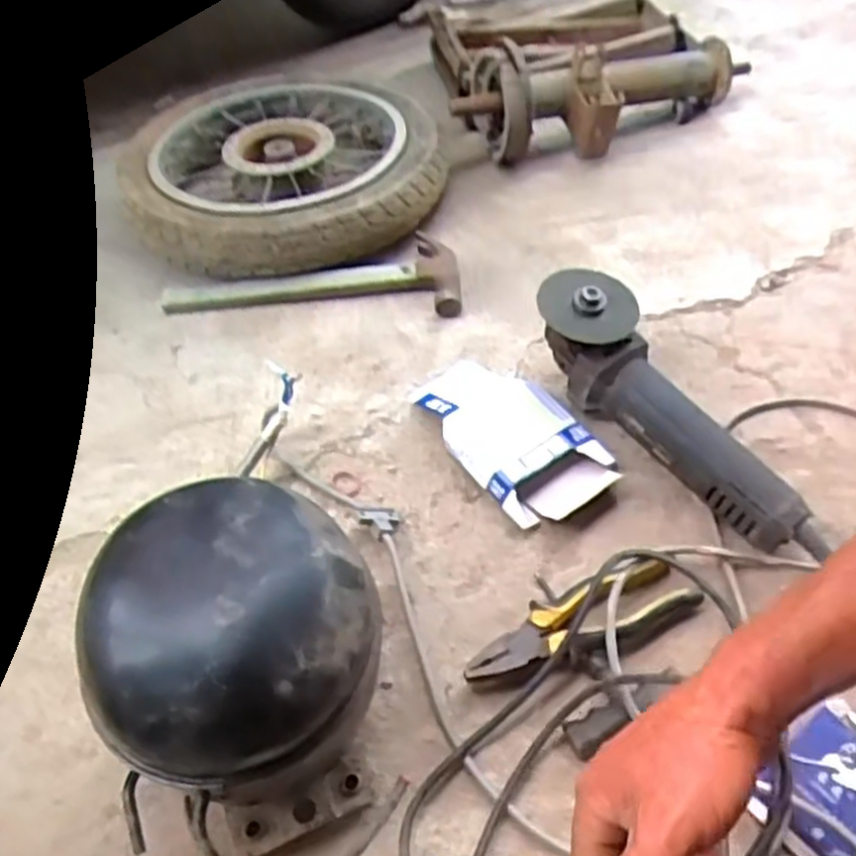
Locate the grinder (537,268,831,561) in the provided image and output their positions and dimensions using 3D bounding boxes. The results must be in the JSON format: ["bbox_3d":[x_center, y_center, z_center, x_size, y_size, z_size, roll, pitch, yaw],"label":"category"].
[{"bbox_3d":[0.201,-0.008,0.678,0.085,0.103,0.303,-25,59,-16],"label":"grinder"}]

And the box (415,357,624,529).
[{"bbox_3d":[0.073,0.002,0.723,0.106,0.034,0.195,-28,58,-18],"label":"box"}]

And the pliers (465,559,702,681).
[{"bbox_3d":[0.116,0.151,0.606,0.190,0.026,0.055,-17,55,-12],"label":"pliers"}]

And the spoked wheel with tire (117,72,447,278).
[{"bbox_3d":[-0.163,-0.334,0.967,0.351,0.071,0.373,0,54,1],"label":"spoked wheel with tire"}]

